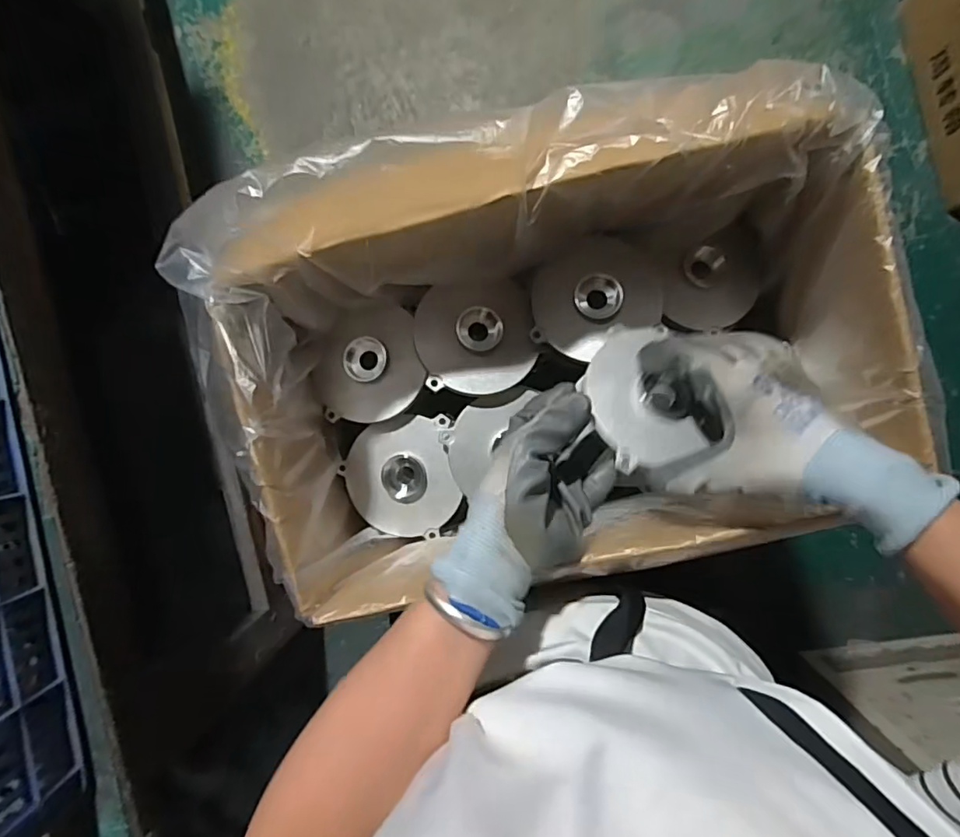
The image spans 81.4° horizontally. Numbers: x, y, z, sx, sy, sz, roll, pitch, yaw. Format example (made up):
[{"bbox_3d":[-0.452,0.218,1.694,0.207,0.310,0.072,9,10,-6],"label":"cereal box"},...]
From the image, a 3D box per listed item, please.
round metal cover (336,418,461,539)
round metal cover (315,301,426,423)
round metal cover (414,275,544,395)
[{"bbox_3d":[-0.074,0.058,0.522,0.103,0.029,0.112,0,93,3],"label":"round metal cover"},{"bbox_3d":[-0.102,-0.050,0.502,0.100,0.031,0.104,0,93,3],"label":"round metal cover"},{"bbox_3d":[-0.003,-0.071,0.488,0.101,0.020,0.096,-6,93,3],"label":"round metal cover"}]

